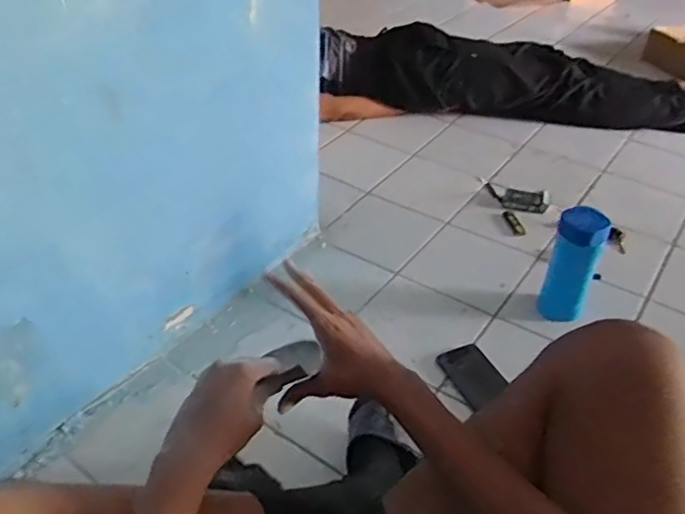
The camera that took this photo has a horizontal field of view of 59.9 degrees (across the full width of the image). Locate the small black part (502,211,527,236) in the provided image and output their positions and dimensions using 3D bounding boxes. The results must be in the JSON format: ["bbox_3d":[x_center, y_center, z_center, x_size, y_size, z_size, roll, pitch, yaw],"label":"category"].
[{"bbox_3d":[0.362,-0.070,1.251,0.027,0.009,0.082,-6,40,-10],"label":"small black part"}]

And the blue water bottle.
[{"bbox_3d":[0.381,0.018,0.995,0.078,0.199,0.072,22,44,22],"label":"blue water bottle"}]

